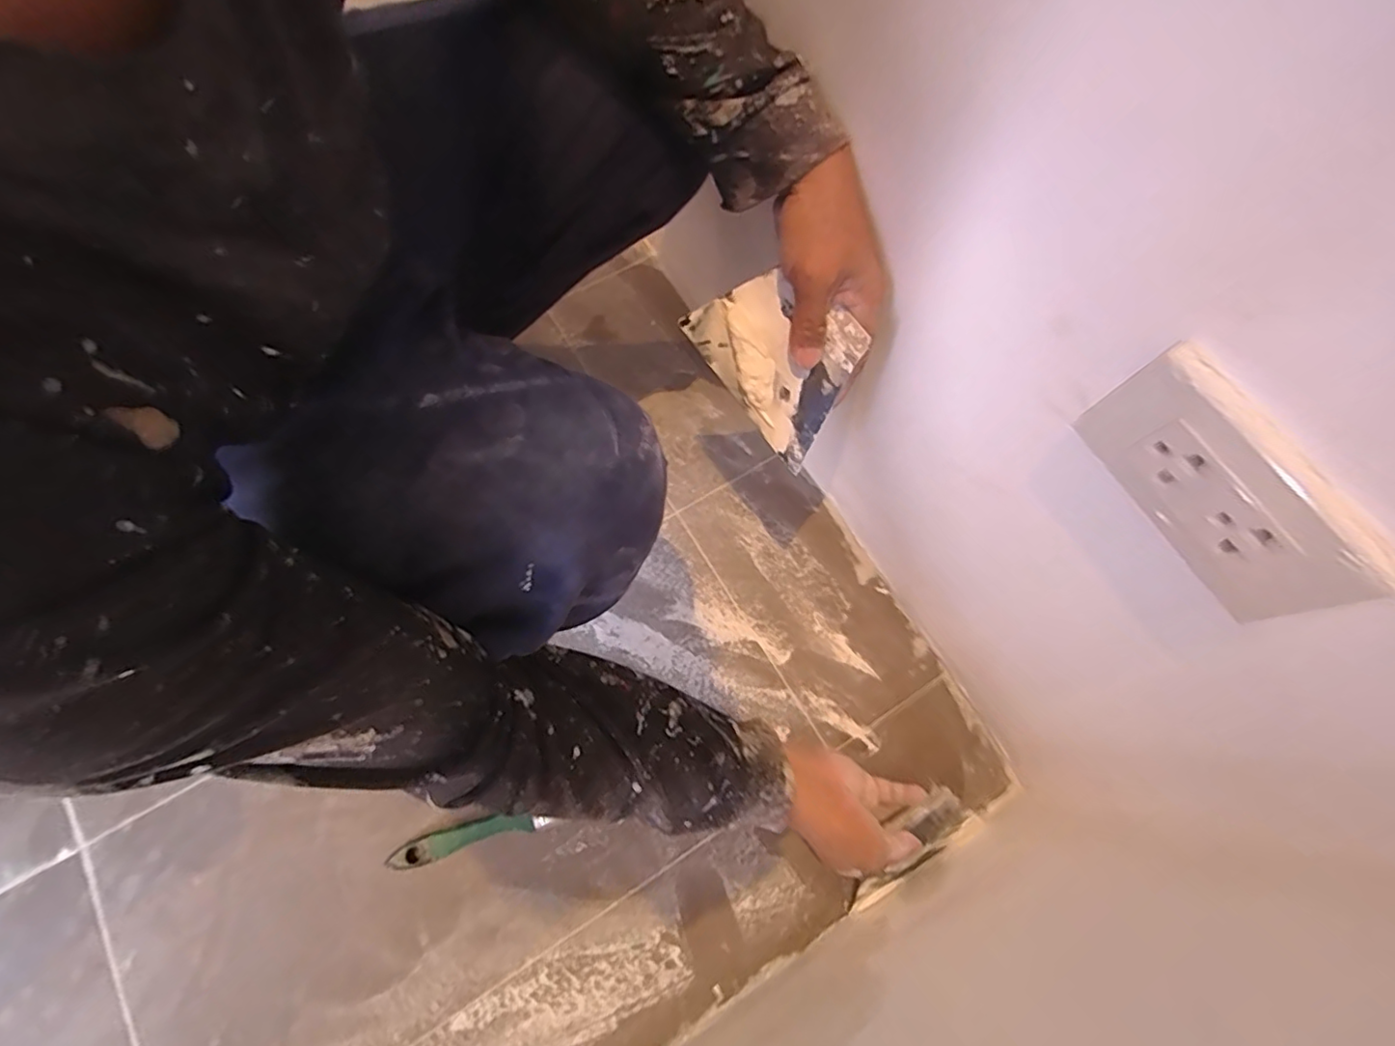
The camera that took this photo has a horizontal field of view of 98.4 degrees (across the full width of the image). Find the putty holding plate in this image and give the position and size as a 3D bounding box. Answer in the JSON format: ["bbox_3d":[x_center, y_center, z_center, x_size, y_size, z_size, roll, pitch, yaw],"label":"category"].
[{"bbox_3d":[0.056,-0.118,0.419,0.095,0.011,0.132,-40,83,32],"label":"putty holding plate"}]

